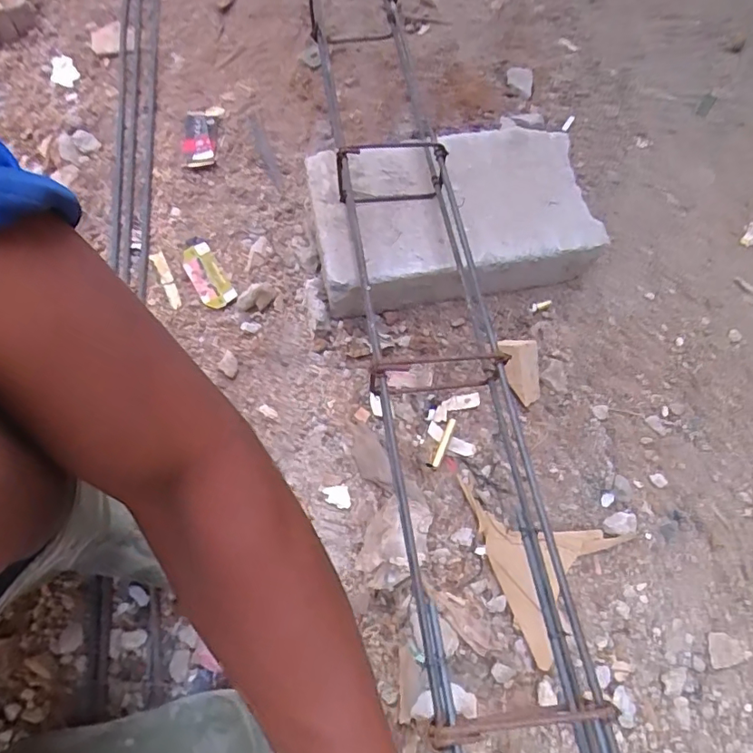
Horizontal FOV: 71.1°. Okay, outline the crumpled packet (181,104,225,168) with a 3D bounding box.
[{"bbox_3d":[-0.253,-0.349,0.759,0.051,0.018,0.112,2,64,2],"label":"crumpled packet"}]

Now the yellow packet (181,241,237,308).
[{"bbox_3d":[-0.215,-0.128,0.667,0.040,0.008,0.106,-29,67,-12],"label":"yellow packet"}]

